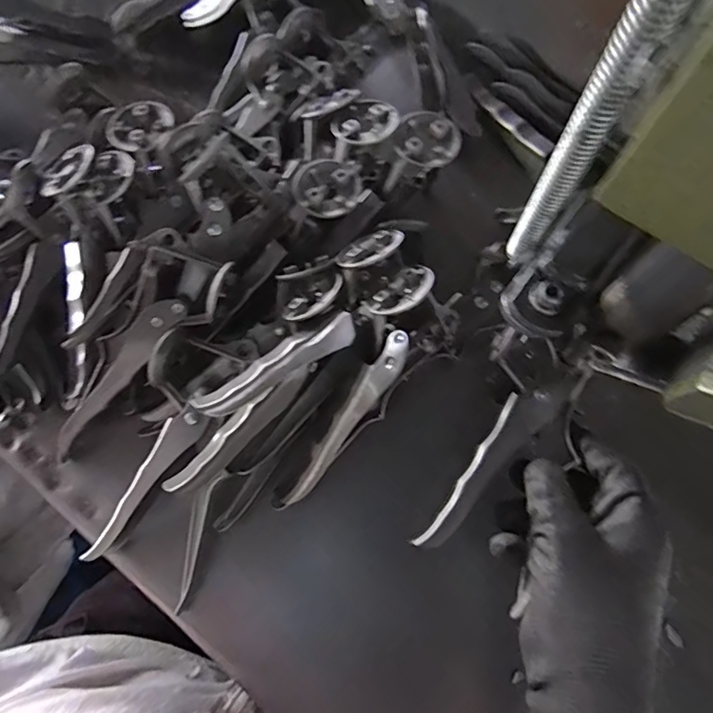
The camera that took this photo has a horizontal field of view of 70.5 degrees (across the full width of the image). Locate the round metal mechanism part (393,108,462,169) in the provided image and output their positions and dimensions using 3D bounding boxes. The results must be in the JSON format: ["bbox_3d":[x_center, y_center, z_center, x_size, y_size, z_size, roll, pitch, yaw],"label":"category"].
[{"bbox_3d":[0.050,-0.150,0.348,0.044,0.009,0.043,0,74,0],"label":"round metal mechanism part"}]

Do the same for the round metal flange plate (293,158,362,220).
[{"bbox_3d":[-0.020,-0.114,0.343,0.044,0.011,0.044,0,75,0],"label":"round metal flange plate"}]

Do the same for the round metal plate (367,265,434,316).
[{"bbox_3d":[0.028,-0.040,0.317,0.042,0.012,0.035,-15,52,14],"label":"round metal plate"}]

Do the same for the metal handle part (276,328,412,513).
[{"bbox_3d":[-0.009,0.044,0.330,0.018,0.019,0.137,37,92,11],"label":"metal handle part"}]

